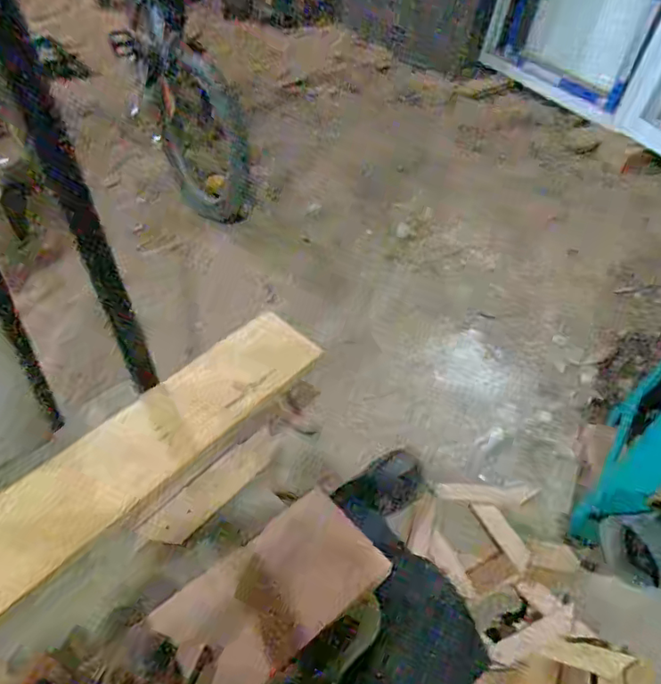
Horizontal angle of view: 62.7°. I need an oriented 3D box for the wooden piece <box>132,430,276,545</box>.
[{"bbox_3d":[-0.125,0.158,0.593,0.043,0.015,0.166,36,57,28],"label":"wooden piece"}]

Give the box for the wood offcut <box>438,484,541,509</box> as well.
[{"bbox_3d":[0.295,0.287,1.019,0.177,0.011,0.041,0,53,16],"label":"wood offcut"}]

